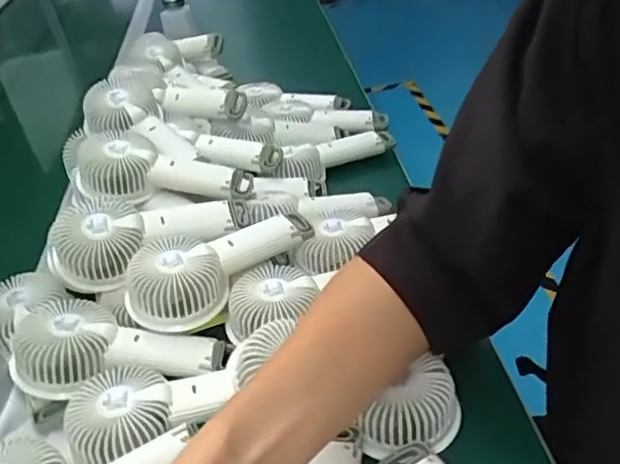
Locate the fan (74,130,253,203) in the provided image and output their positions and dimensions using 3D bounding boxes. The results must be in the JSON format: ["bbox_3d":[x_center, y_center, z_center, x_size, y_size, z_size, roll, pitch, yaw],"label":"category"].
[{"bbox_3d":[-0.154,-0.066,0.641,0.183,0.046,0.083,7,37,-6],"label":"fan"}]

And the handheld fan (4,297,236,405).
[{"bbox_3d":[-0.158,0.099,0.507,0.171,0.039,0.078,4,36,-8],"label":"handheld fan"}]

